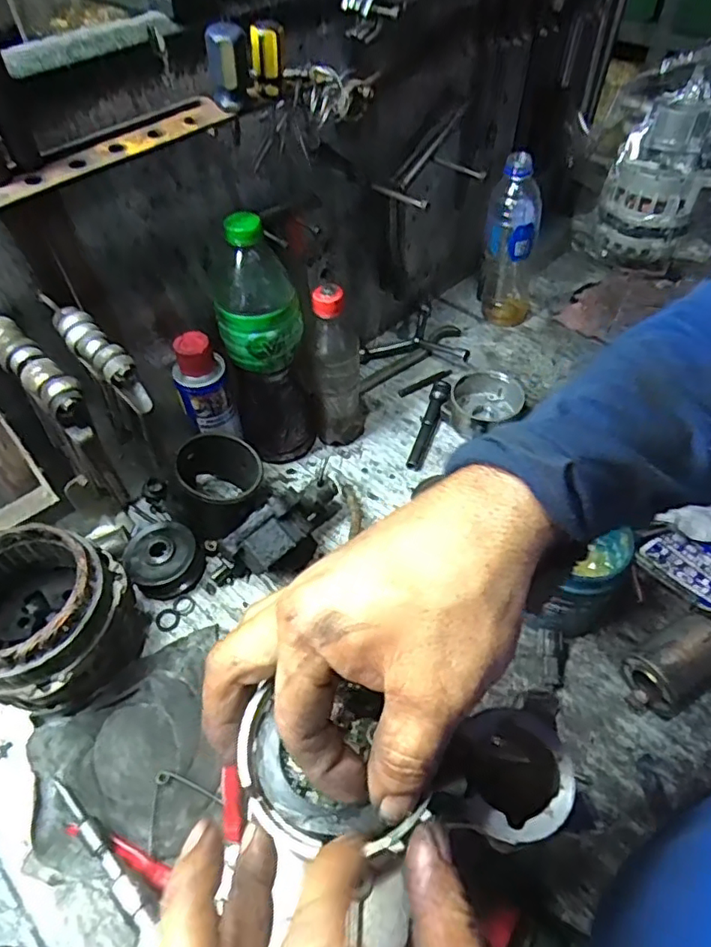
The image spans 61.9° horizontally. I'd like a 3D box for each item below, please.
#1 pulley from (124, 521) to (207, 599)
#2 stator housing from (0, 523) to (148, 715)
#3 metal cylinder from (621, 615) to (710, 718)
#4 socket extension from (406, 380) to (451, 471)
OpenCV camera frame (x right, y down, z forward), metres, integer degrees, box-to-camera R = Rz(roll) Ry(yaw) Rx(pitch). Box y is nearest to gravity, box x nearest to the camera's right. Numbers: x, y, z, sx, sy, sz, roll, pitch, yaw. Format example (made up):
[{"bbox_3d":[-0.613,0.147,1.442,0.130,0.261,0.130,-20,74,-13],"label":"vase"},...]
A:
[{"bbox_3d":[-0.186,0.083,0.576,0.062,0.040,0.065,16,52,15],"label":"pulley"},{"bbox_3d":[-0.256,0.127,0.496,0.131,0.125,0.128,18,53,16],"label":"stator housing"},{"bbox_3d":[0.267,0.155,0.487,0.091,0.057,0.050,-25,54,-18],"label":"metal cylinder"},{"bbox_3d":[0.086,-0.057,0.686,0.022,0.026,0.123,13,52,13],"label":"socket extension"}]

